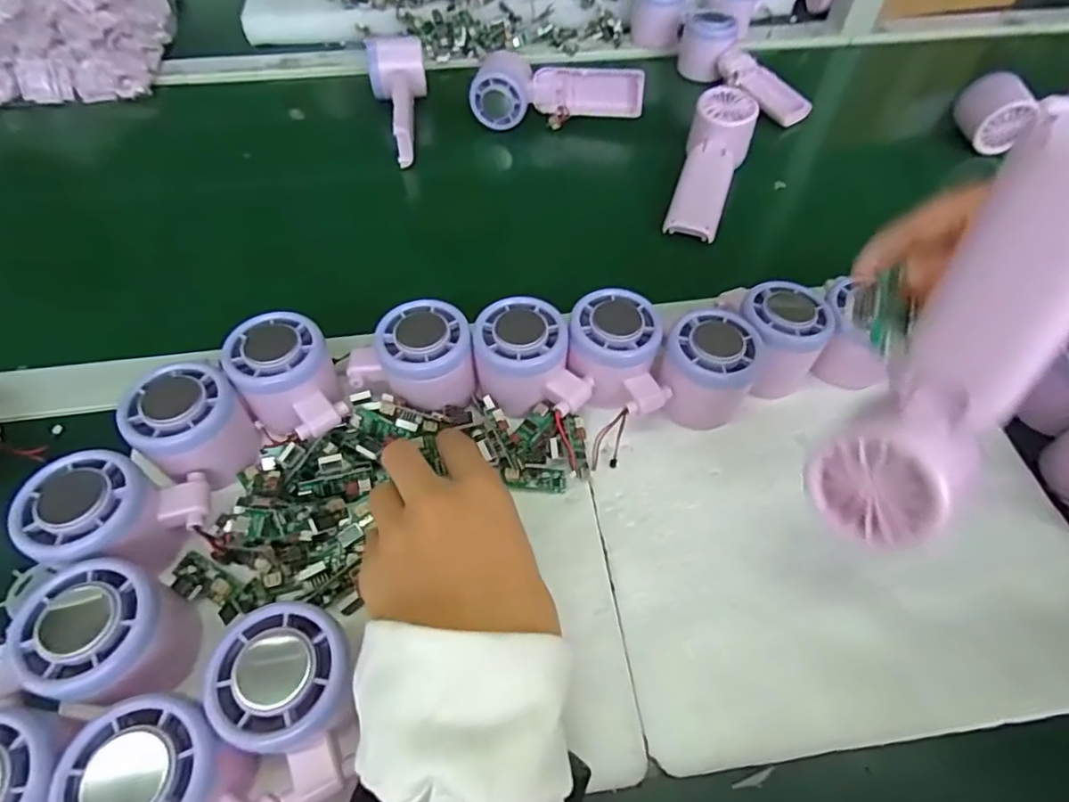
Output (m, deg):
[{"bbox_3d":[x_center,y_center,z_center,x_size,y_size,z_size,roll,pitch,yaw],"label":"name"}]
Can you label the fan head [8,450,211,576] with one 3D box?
[{"bbox_3d":[-0.206,0.058,0.298,0.072,0.053,0.050,-15,56,-12],"label":"fan head"}]

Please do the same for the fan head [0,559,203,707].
[{"bbox_3d":[-0.192,0.105,0.264,0.057,0.060,0.055,1,55,-1],"label":"fan head"}]

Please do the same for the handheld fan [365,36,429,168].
[{"bbox_3d":[-0.128,-0.296,0.573,0.054,0.049,0.144,-10,56,-9],"label":"handheld fan"}]

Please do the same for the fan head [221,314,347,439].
[{"bbox_3d":[-0.143,-0.012,0.345,0.055,0.044,0.072,-23,58,-17],"label":"fan head"}]

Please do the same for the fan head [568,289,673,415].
[{"bbox_3d":[0.051,-0.026,0.363,0.060,0.052,0.068,2,55,0],"label":"fan head"}]

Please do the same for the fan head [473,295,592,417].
[{"bbox_3d":[-0.003,-0.022,0.357,0.059,0.047,0.071,-19,57,-14],"label":"fan head"}]

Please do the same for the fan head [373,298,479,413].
[{"bbox_3d":[-0.066,-0.027,0.357,0.056,0.044,0.053,-14,56,-11],"label":"fan head"}]

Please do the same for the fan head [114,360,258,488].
[{"bbox_3d":[-0.190,0.014,0.329,0.050,0.053,0.053,1,55,-1],"label":"fan head"}]

